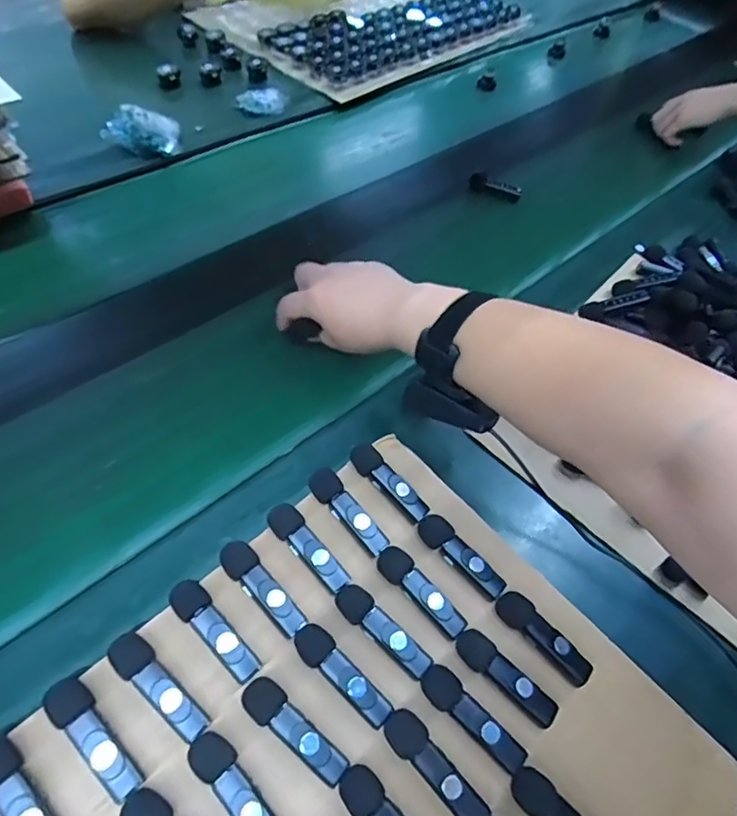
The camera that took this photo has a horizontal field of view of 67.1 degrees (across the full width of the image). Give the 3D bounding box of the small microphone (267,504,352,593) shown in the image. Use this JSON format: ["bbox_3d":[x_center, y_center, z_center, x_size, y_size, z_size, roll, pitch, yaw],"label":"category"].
[{"bbox_3d":[-0.037,0.085,0.341,0.019,0.013,0.062,-33,64,-27],"label":"small microphone"}]

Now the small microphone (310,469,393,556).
[{"bbox_3d":[-0.014,0.067,0.359,0.018,0.016,0.064,-32,64,-27],"label":"small microphone"}]

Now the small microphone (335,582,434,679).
[{"bbox_3d":[0.008,0.130,0.325,0.064,0.013,0.019,40,59,20],"label":"small microphone"}]

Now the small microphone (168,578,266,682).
[{"bbox_3d":[-0.086,0.124,0.309,0.019,0.015,0.062,-35,65,-28],"label":"small microphone"}]

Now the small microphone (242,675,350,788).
[{"bbox_3d":[-0.038,0.169,0.290,0.063,0.014,0.019,37,58,18],"label":"small microphone"}]

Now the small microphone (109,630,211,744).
[{"bbox_3d":[-0.109,0.144,0.291,0.064,0.015,0.018,36,57,17],"label":"small microphone"}]

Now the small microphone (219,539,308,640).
[{"bbox_3d":[-0.061,0.104,0.324,0.019,0.015,0.062,-37,66,-29],"label":"small microphone"}]

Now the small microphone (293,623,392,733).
[{"bbox_3d":[-0.015,0.148,0.308,0.019,0.015,0.063,-36,66,-28],"label":"small microphone"}]

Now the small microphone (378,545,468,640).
[{"bbox_3d":[0.032,0.112,0.340,0.063,0.017,0.019,39,59,20],"label":"small microphone"}]

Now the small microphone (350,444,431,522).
[{"bbox_3d":[0.014,0.049,0.374,0.063,0.016,0.017,40,59,20],"label":"small microphone"}]

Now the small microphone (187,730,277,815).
[{"bbox_3d":[-0.063,0.188,0.271,0.064,0.012,0.018,40,59,20],"label":"small microphone"}]

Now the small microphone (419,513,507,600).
[{"bbox_3d":[0.060,0.094,0.356,0.063,0.016,0.018,38,58,19],"label":"small microphone"}]

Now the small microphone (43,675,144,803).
[{"bbox_3d":[-0.136,0.162,0.273,0.018,0.014,0.063,-36,66,-28],"label":"small microphone"}]

